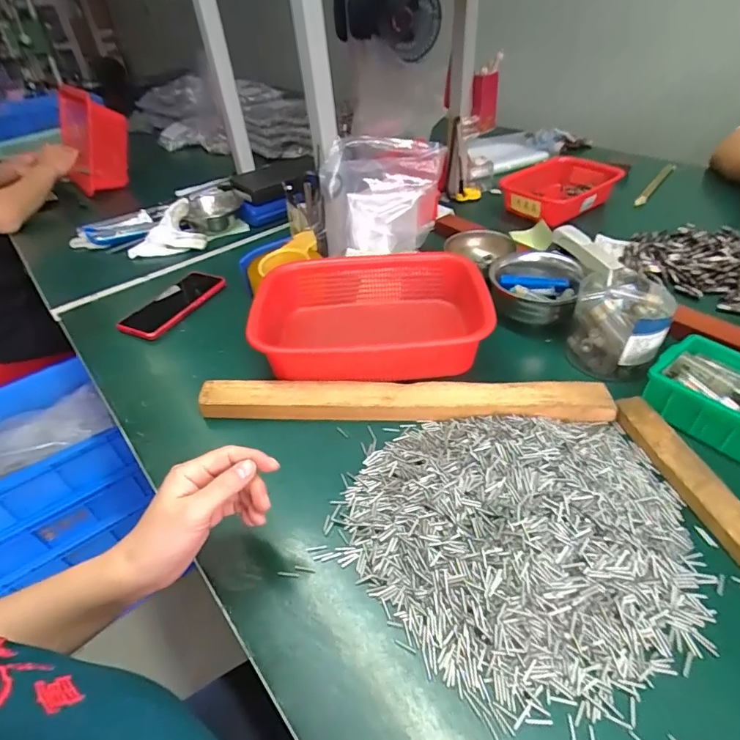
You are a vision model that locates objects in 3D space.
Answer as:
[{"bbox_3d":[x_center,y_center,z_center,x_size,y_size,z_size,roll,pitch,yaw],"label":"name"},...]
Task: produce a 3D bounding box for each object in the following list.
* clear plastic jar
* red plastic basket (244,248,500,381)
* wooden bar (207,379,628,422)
[{"bbox_3d":[0.289,-0.051,0.534,0.097,0.101,0.087,19,47,26],"label":"clear plastic jar"},{"bbox_3d":[0.004,-0.058,0.601,0.293,0.100,0.201,-5,41,2],"label":"red plastic basket"},{"bbox_3d":[0.033,0.033,0.513,0.443,0.030,0.043,-1,42,6],"label":"wooden bar"}]

